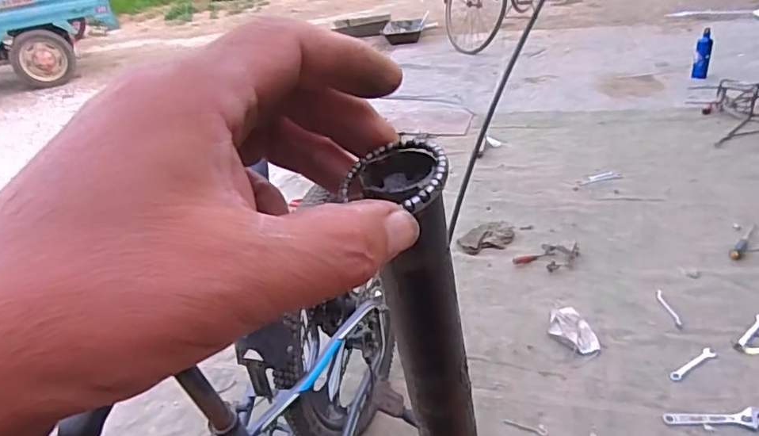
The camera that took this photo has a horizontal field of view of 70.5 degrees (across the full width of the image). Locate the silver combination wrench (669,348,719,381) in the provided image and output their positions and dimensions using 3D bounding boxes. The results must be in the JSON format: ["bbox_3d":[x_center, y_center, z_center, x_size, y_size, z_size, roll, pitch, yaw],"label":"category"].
[{"bbox_3d":[0.711,0.332,1.218,0.137,0.012,0.031,-20,34,-19],"label":"silver combination wrench"}]

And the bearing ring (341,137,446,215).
[{"bbox_3d":[0.007,-0.017,0.187,0.038,0.004,0.033,6,55,40],"label":"bearing ring"}]

